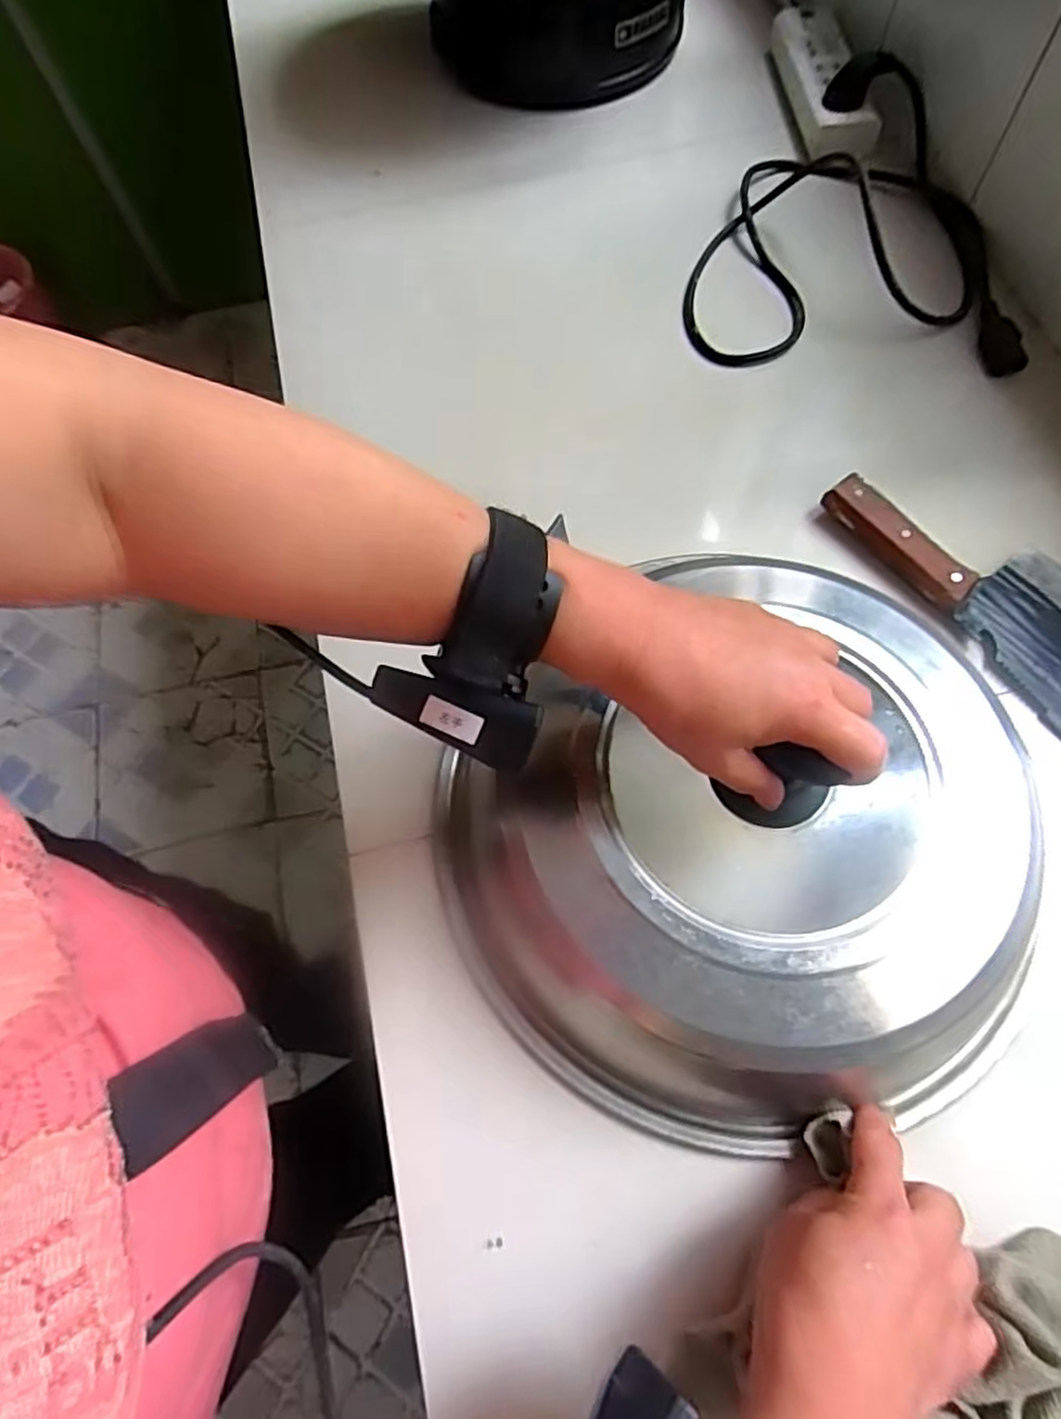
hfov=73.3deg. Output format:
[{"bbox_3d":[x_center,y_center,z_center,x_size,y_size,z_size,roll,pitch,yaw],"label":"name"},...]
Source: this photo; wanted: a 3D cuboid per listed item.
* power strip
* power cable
[{"bbox_3d":[0.283,-0.619,0.698,0.063,0.033,0.203,-5,65,0],"label":"power strip"},{"bbox_3d":[0.275,-0.436,0.609,0.261,0.054,0.336,7,66,6],"label":"power cable"}]

